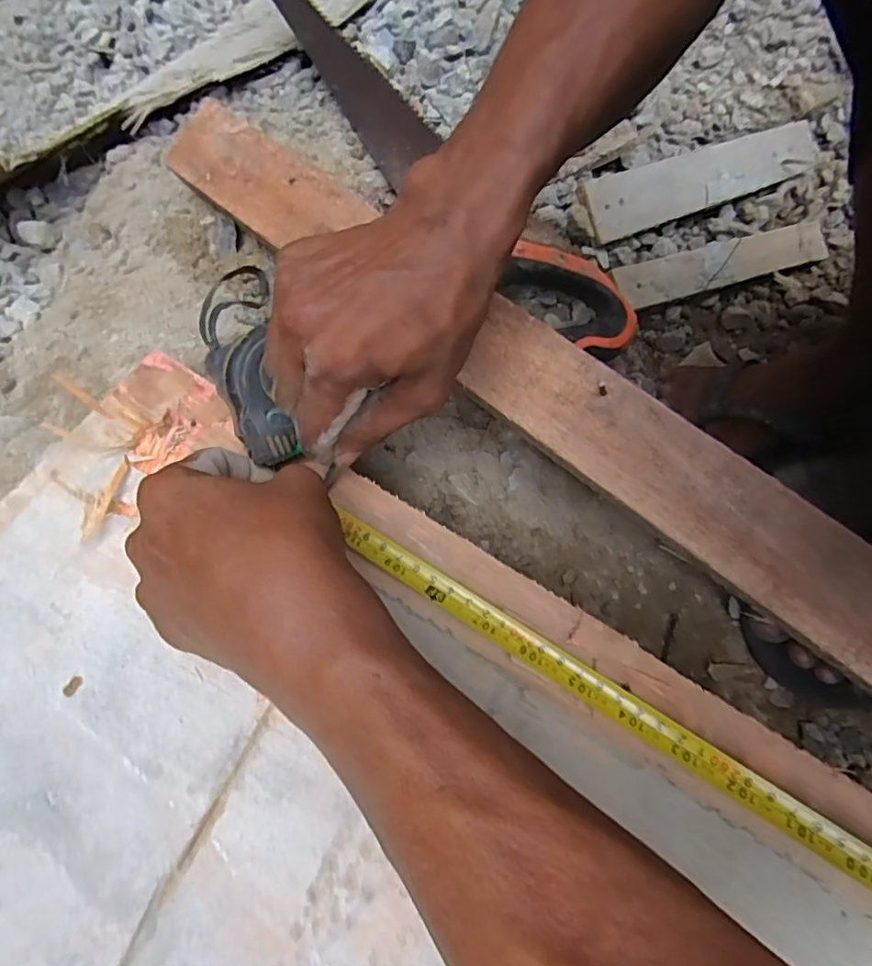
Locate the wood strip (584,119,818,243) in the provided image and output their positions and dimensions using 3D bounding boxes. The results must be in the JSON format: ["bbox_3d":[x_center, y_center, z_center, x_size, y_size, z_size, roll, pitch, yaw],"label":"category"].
[{"bbox_3d":[0.267,-0.302,0.535,0.285,0.008,0.053,-25,103,-17],"label":"wood strip"}]

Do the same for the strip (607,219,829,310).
[{"bbox_3d":[0.285,-0.214,0.525,0.261,0.007,0.040,-19,90,-18],"label":"strip"}]

